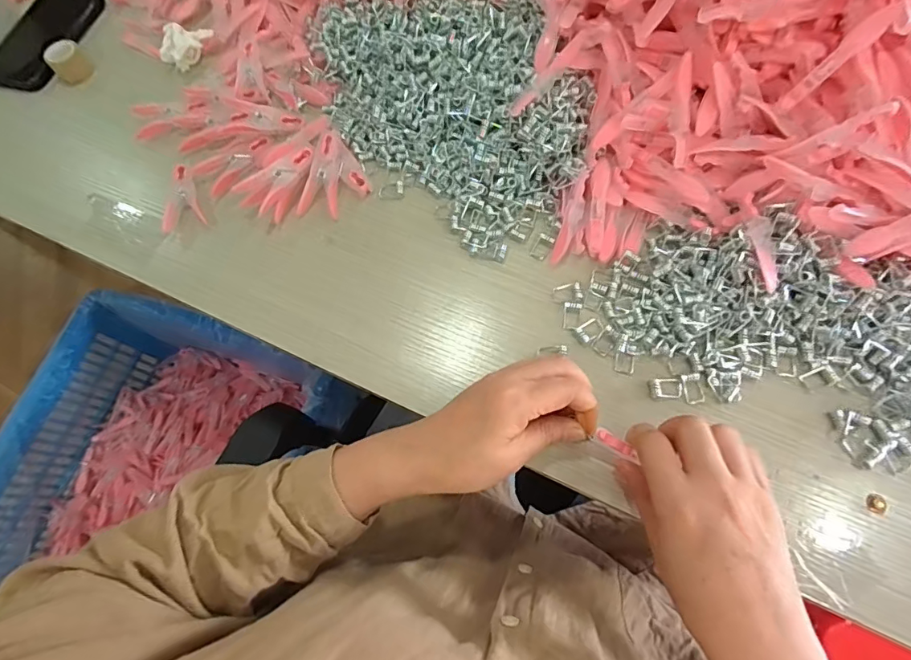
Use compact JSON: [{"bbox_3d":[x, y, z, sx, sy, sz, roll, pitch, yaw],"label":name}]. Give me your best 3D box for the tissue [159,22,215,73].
[{"bbox_3d":[-0.284,-0.302,0.501,0.057,0.029,0.029,-30,70,-8],"label":"tissue"}]

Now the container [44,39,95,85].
[{"bbox_3d":[-0.412,-0.286,0.505,0.034,0.026,0.036,-1,69,4],"label":"container"}]

